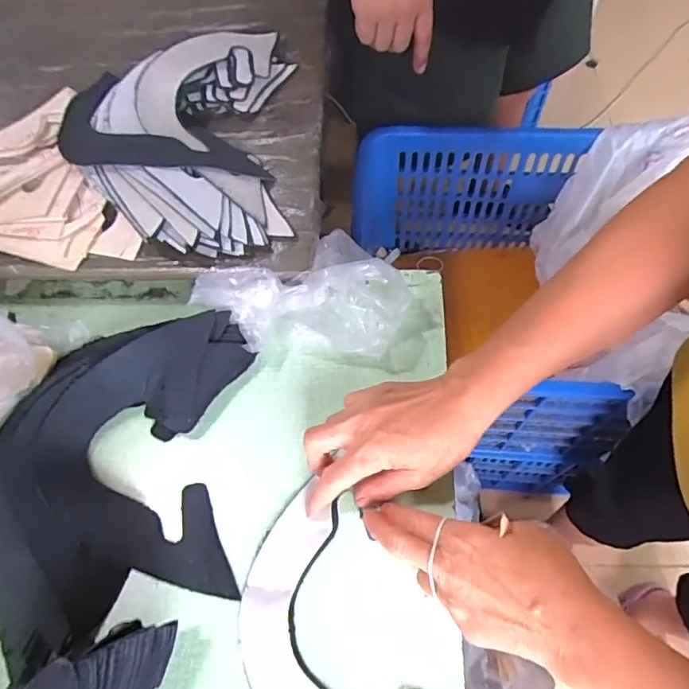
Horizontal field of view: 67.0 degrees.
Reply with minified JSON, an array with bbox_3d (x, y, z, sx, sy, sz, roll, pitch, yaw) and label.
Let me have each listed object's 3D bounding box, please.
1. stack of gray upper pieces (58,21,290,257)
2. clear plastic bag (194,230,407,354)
[{"bbox_3d":[-0.150,-0.202,0.492,0.220,0.053,0.284,-13,64,-3],"label":"stack of gray upper pieces"},{"bbox_3d":[-0.035,-0.037,0.443,0.165,0.059,0.114,-23,65,-8],"label":"clear plastic bag"}]

